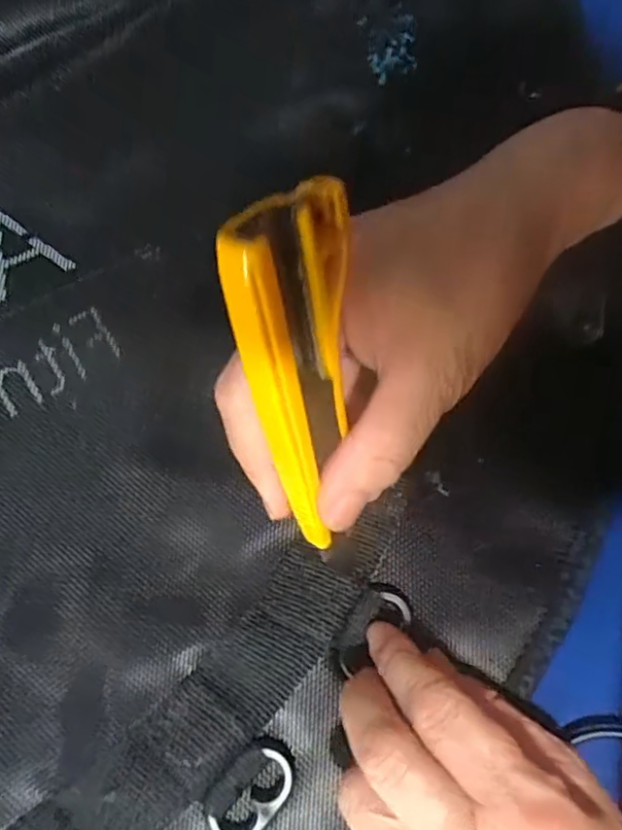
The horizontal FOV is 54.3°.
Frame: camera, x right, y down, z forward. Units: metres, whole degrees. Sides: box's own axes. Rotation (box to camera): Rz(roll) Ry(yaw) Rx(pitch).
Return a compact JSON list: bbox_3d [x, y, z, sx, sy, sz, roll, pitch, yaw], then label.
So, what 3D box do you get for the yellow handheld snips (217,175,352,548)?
[{"bbox_3d":[-0.001,-0.002,0.187,0.034,0.127,0.022,-10,41,-4],"label":"yellow handheld snips"}]

